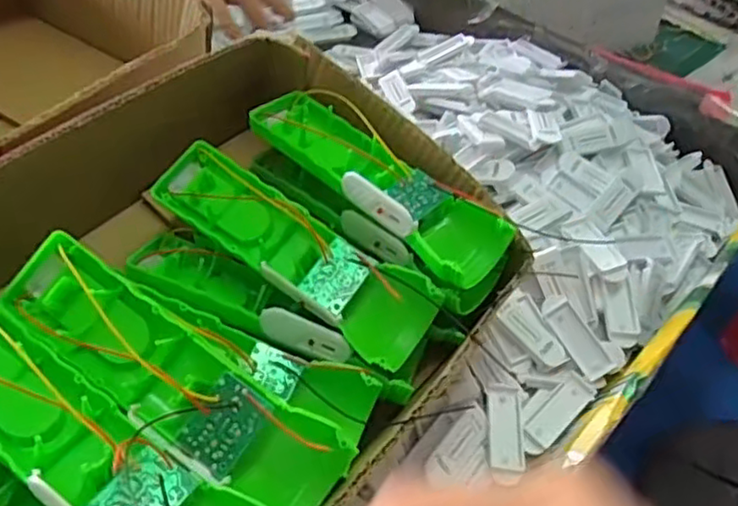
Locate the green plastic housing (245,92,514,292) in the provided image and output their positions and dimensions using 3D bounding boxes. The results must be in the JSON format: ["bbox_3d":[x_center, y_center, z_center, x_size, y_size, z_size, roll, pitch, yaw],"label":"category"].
[{"bbox_3d":[0.001,-0.038,0.376,0.159,0.042,0.048,34,51,26],"label":"green plastic housing"}]

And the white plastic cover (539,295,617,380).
[{"bbox_3d":[0.133,0.052,0.427,0.021,0.010,0.058,-20,63,-24],"label":"white plastic cover"}]

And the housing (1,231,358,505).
[{"bbox_3d":[-0.081,0.052,0.283,0.161,0.034,0.049,36,50,5],"label":"housing"}]

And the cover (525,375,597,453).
[{"bbox_3d":[0.114,0.095,0.403,0.051,0.010,0.019,-32,56,-32],"label":"cover"}]

